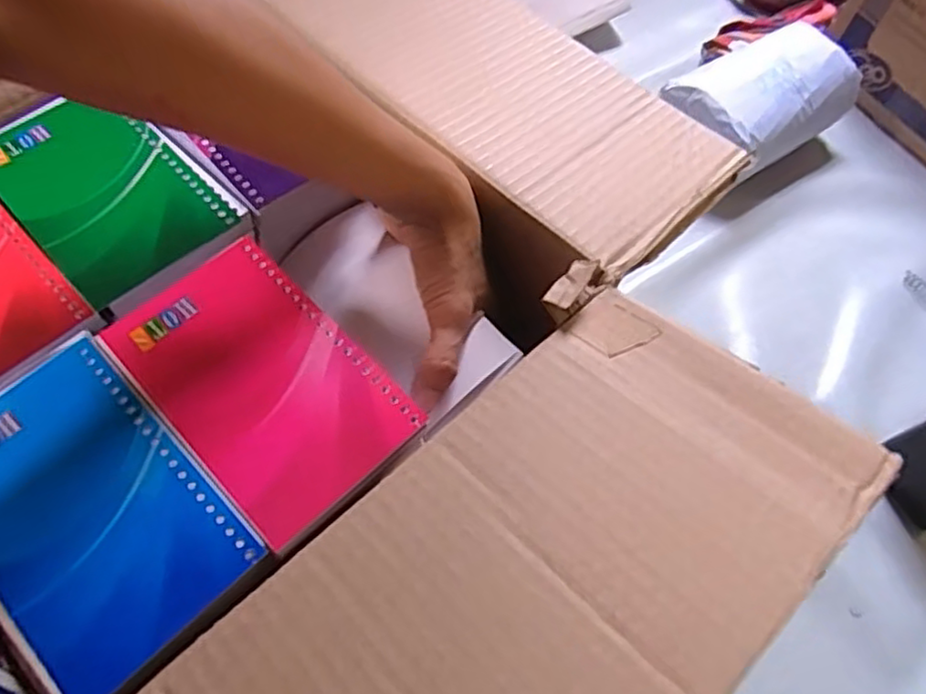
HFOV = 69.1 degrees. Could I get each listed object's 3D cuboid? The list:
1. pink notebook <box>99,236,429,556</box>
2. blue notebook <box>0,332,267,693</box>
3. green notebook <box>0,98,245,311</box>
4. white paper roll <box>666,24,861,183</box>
[{"bbox_3d":[-0.088,0.013,0.293,0.080,0.004,0.128,-39,70,-20],"label":"pink notebook"},{"bbox_3d":[-0.150,0.062,0.266,0.080,0.004,0.134,-40,71,-21],"label":"blue notebook"},{"bbox_3d":[-0.185,-0.082,0.342,0.130,0.007,0.081,41,68,18],"label":"green notebook"},{"bbox_3d":[0.318,-0.263,0.735,0.186,0.095,0.131,-34,69,-19],"label":"white paper roll"}]

